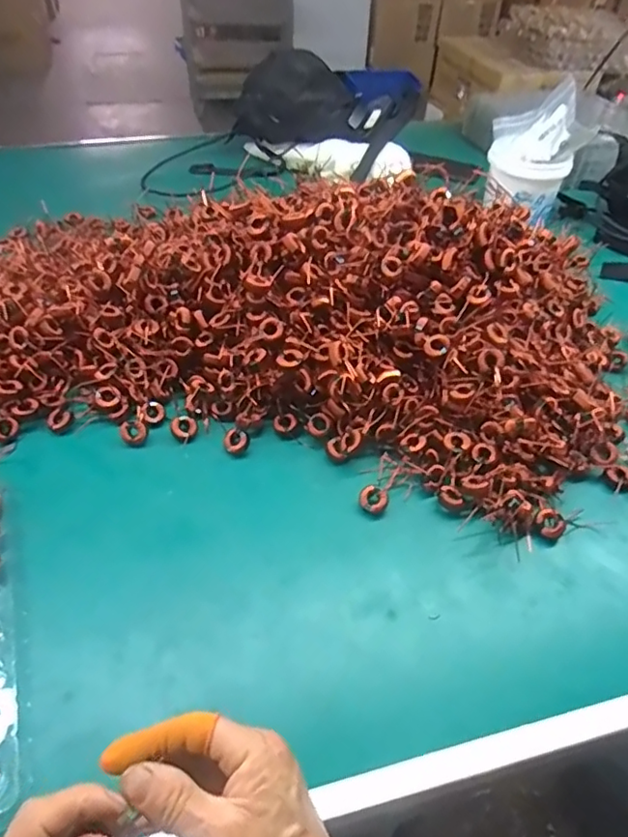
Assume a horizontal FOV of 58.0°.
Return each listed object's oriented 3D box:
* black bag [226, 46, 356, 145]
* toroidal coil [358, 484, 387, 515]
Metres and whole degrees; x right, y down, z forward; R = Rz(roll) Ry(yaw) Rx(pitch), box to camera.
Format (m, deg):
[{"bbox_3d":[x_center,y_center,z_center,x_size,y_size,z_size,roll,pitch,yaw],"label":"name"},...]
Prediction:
[{"bbox_3d":[-0.043,-0.575,1.022,0.223,0.125,0.066,12,46,8],"label":"black bag"},{"bbox_3d":[0.057,0.077,0.539,0.027,0.011,0.025,-4,71,10],"label":"toroidal coil"}]

